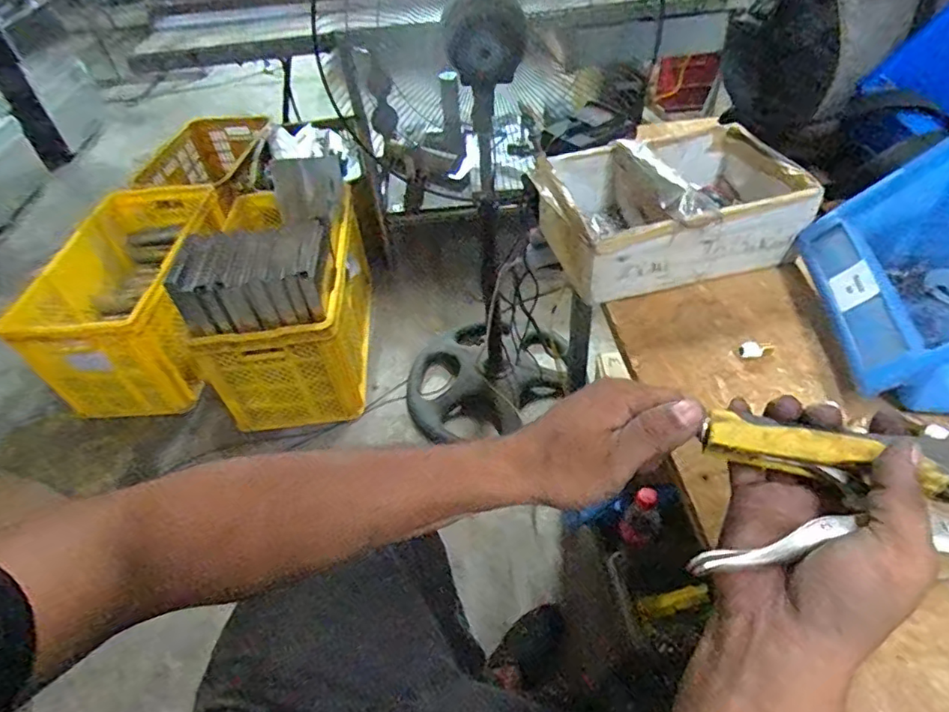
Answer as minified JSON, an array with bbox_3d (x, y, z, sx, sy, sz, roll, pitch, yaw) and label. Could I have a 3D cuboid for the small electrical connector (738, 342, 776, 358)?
[{"bbox_3d":[0.231,-0.005,0.457,0.029,0.010,0.011,-8,46,-1],"label":"small electrical connector"}]

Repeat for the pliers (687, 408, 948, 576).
[{"bbox_3d":[0.210,0.073,0.268,0.199,0.017,0.081,5,47,10],"label":"pliers"}]

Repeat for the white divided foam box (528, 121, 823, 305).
[{"bbox_3d":[0.183,-0.153,0.553,0.230,0.086,0.165,-13,46,-6],"label":"white divided foam box"}]

